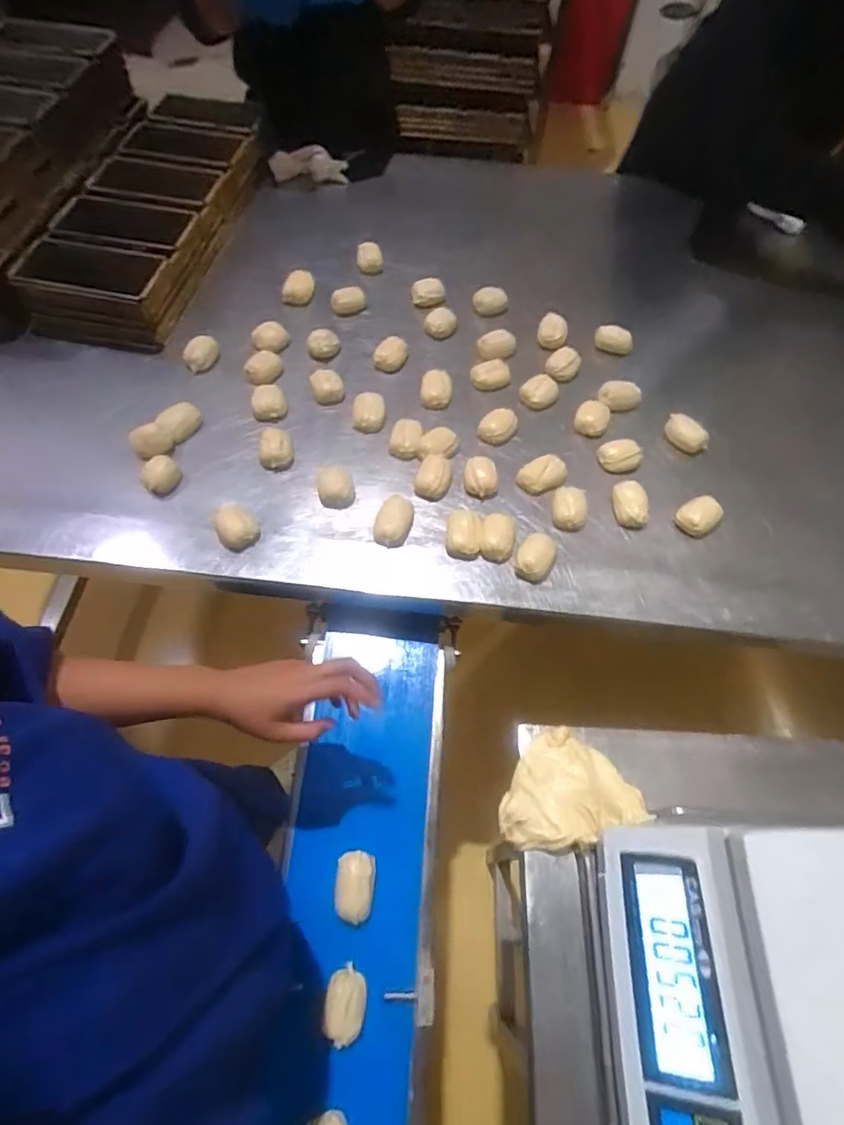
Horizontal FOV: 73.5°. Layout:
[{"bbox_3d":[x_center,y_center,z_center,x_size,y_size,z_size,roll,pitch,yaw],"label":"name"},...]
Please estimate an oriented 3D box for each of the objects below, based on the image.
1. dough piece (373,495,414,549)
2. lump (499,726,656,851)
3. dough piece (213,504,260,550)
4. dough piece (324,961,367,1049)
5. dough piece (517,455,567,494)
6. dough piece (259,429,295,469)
[{"bbox_3d":[-0.035,-0.057,0.731,0.043,0.032,0.075,13,61,4],"label":"dough piece"},{"bbox_3d":[0.125,0.202,0.508,0.118,0.026,0.092,-16,63,-11],"label":"lump"},{"bbox_3d":[-0.239,-0.047,0.724,0.048,0.031,0.059,-29,66,-17],"label":"dough piece"},{"bbox_3d":[-0.077,0.446,0.570,0.040,0.014,0.066,5,66,2],"label":"dough piece"},{"bbox_3d":[0.167,-0.120,0.779,0.071,0.026,0.047,-29,66,-17],"label":"dough piece"},{"bbox_3d":[-0.202,-0.156,0.789,0.046,0.033,0.056,-6,62,-6],"label":"dough piece"}]

